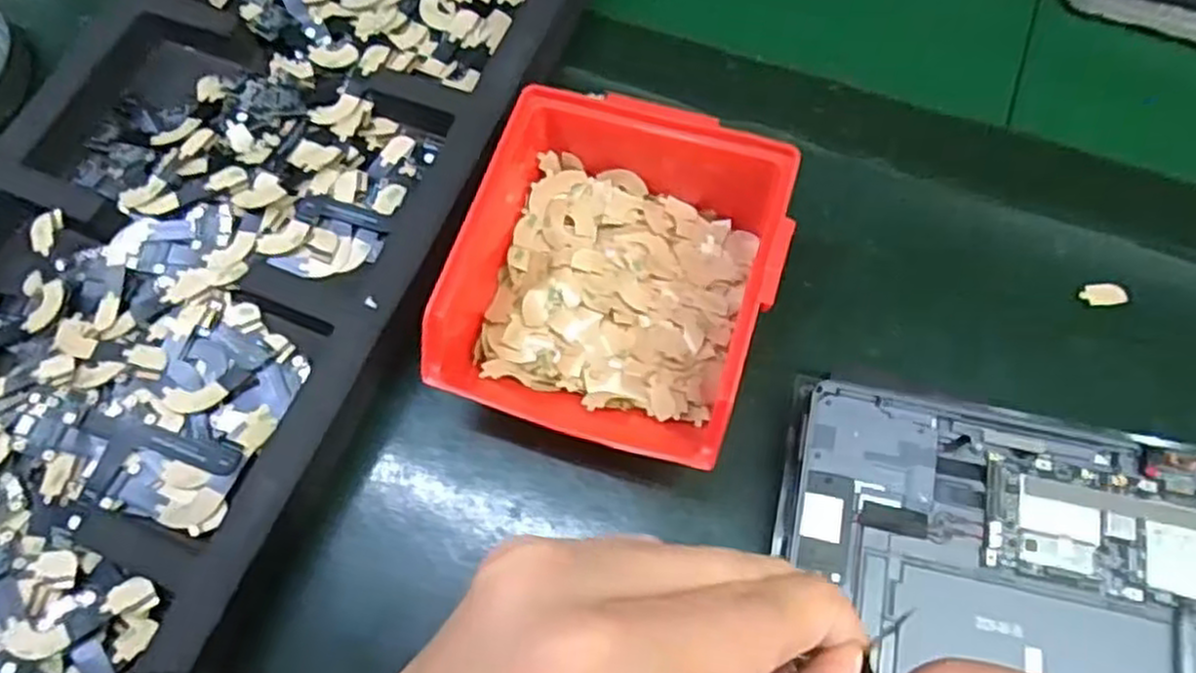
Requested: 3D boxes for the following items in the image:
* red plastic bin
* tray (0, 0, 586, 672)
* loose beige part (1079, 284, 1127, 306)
[{"bbox_3d":[0.011,-0.030,0.325,0.120,0.063,0.148,18,68,10],"label":"red plastic bin"},{"bbox_3d":[-0.186,-0.041,0.342,0.217,0.027,0.478,21,69,11],"label":"tray"},{"bbox_3d":[0.233,-0.019,0.353,0.018,0.004,0.011,-5,66,0],"label":"loose beige part"}]

